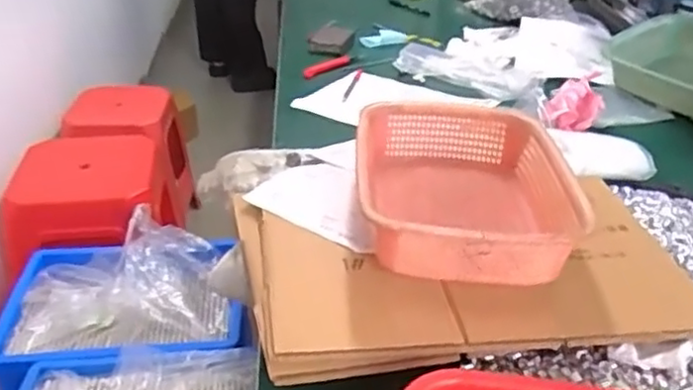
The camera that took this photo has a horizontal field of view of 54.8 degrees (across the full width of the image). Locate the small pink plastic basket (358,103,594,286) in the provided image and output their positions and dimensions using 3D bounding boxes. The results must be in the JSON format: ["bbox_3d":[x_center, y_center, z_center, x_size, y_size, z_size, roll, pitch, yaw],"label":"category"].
[{"bbox_3d":[0.129,-0.007,0.715,0.214,0.086,0.284,-1,30,-2],"label":"small pink plastic basket"}]

